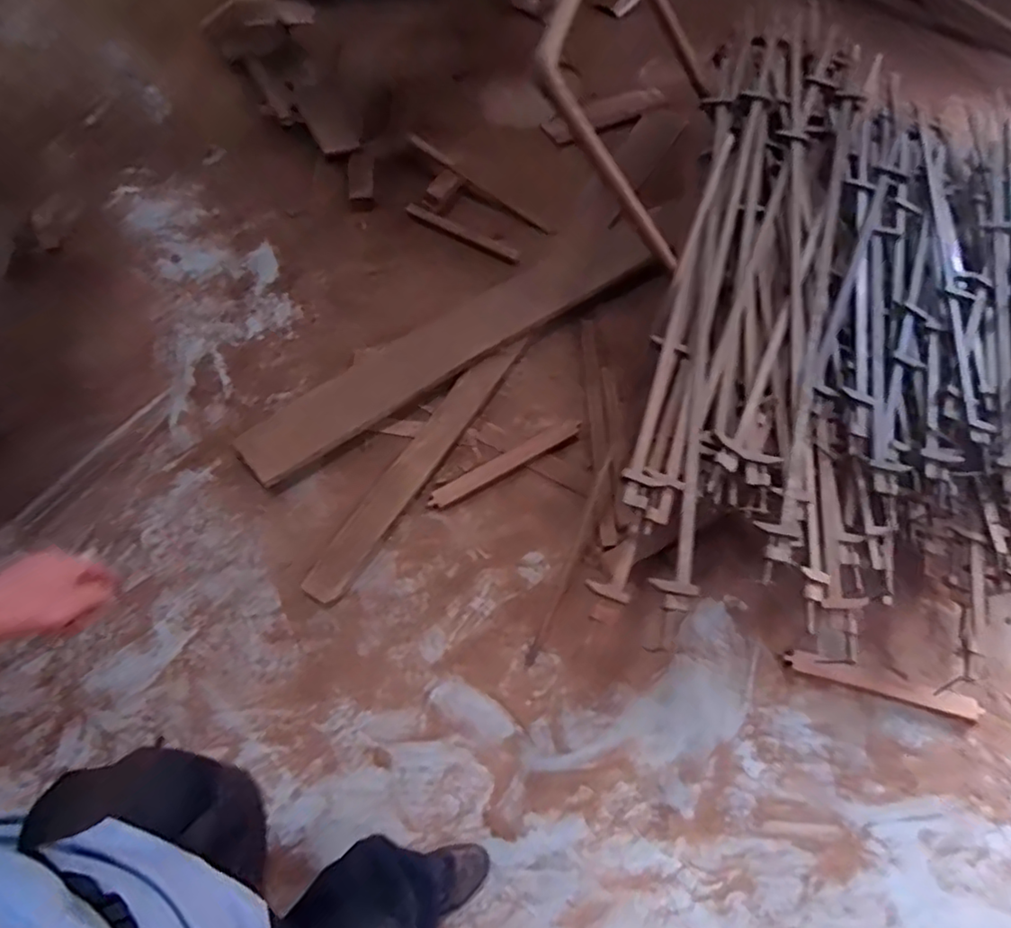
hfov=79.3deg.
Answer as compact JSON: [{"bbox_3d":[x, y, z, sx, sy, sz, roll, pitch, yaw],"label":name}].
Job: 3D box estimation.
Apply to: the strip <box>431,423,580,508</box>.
[{"bbox_3d":[0.008,-0.007,1.521,0.420,0.025,0.049,-28,71,-17],"label":"strip"}]

